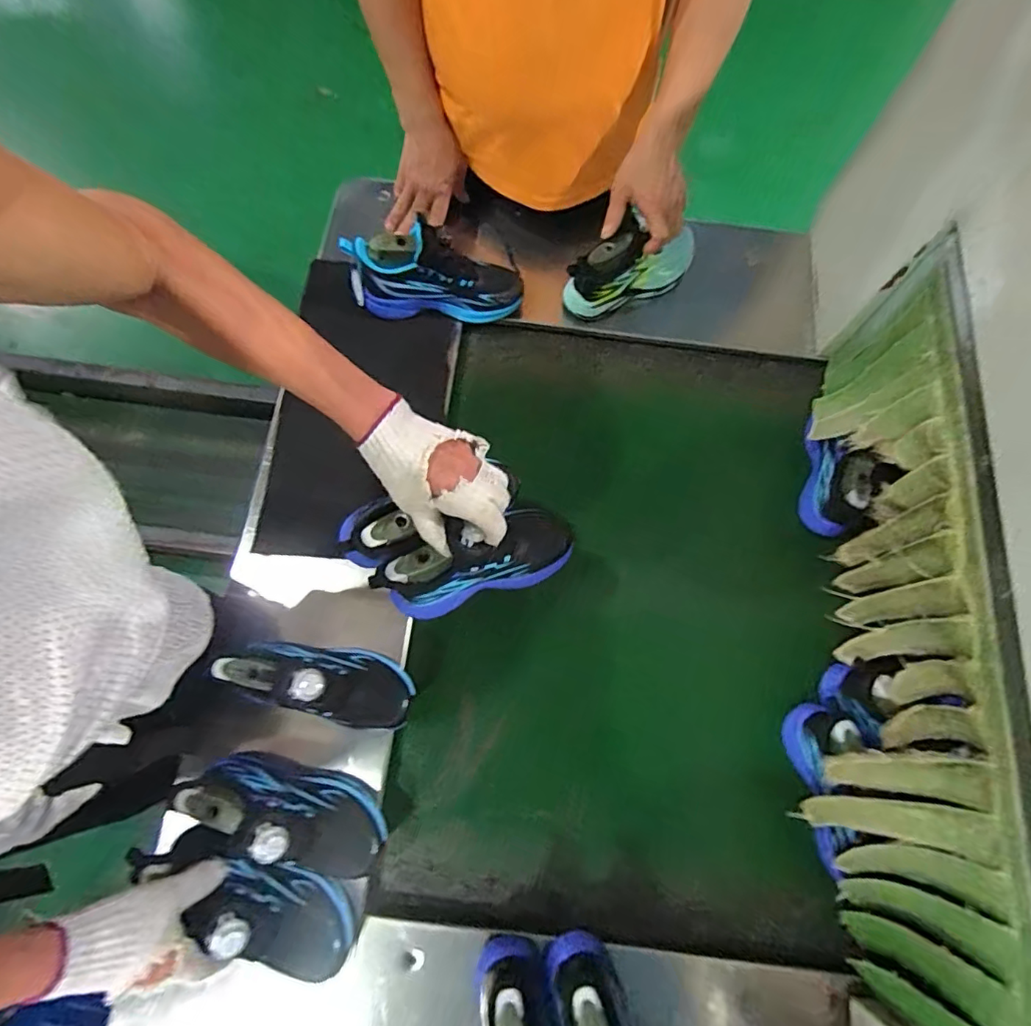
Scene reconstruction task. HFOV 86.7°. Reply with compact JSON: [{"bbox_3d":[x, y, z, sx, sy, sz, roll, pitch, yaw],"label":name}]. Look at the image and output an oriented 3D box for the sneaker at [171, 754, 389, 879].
[{"bbox_3d":[-0.244,0.319,0.564,0.206,0.105,0.089,13,74,2],"label":"sneaker"}]

